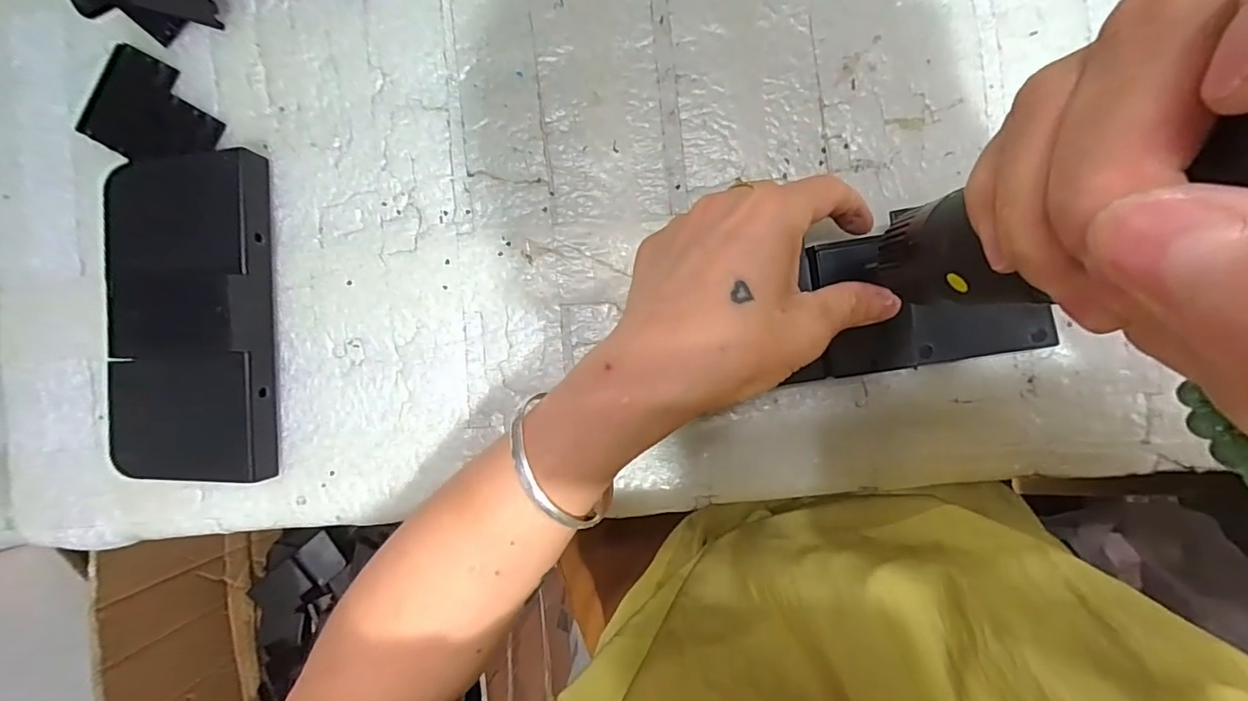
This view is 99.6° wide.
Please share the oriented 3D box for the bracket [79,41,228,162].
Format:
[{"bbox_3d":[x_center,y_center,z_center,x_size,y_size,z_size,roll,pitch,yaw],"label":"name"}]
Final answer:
[{"bbox_3d":[-0.249,-0.125,0.281,0.077,0.009,0.053,27,90,8],"label":"bracket"}]

